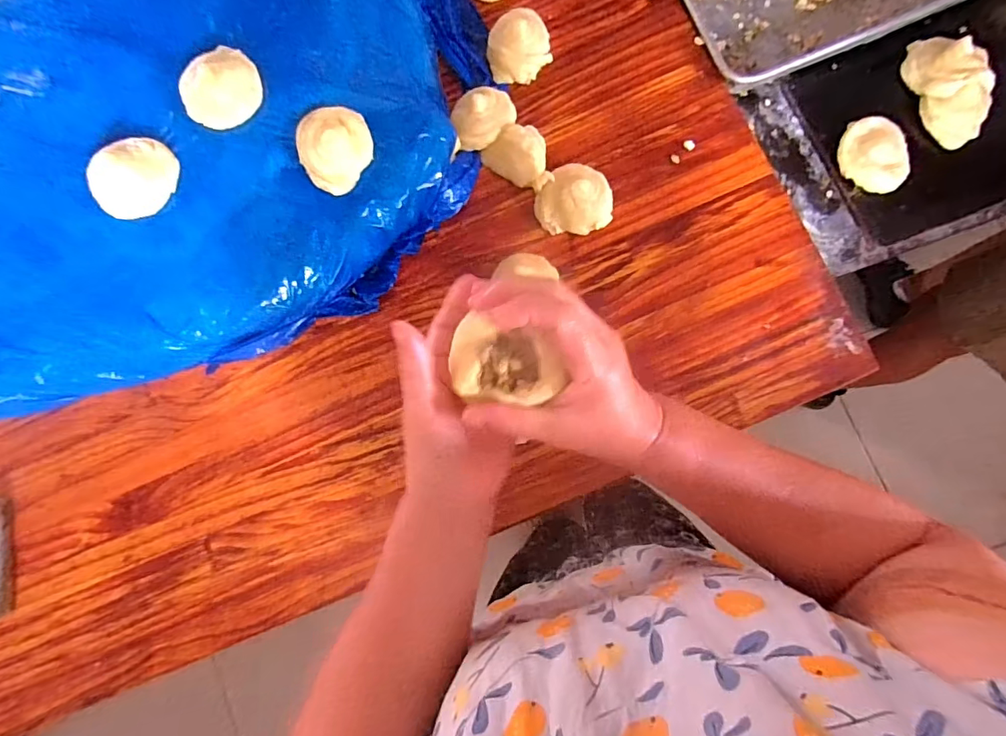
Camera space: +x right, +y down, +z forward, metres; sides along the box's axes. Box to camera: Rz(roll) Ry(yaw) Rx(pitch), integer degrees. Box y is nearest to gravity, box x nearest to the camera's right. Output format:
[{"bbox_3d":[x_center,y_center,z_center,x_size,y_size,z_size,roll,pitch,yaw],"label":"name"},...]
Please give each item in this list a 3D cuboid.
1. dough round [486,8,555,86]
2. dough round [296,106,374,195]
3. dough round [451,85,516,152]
[{"bbox_3d":[0.020,-0.398,0.586,0.077,0.030,0.084,-1,83,6],"label":"dough round"},{"bbox_3d":[-0.177,-0.232,0.493,0.078,0.030,0.079,0,83,3],"label":"dough round"},{"bbox_3d":[-0.023,-0.299,0.571,0.073,0.035,0.067,-1,83,6],"label":"dough round"}]

